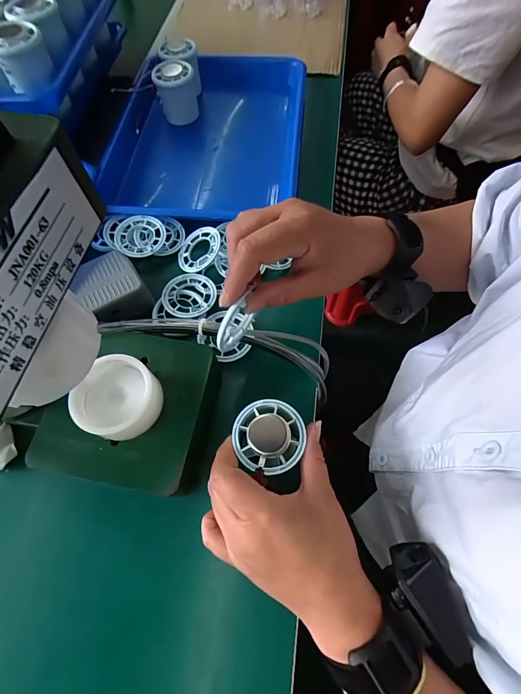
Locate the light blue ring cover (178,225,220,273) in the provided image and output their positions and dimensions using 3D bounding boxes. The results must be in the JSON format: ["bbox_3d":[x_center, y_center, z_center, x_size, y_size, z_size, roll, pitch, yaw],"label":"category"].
[{"bbox_3d":[-0.070,-0.110,0.372,0.052,0.008,0.054,-7,71,25],"label":"light blue ring cover"}]

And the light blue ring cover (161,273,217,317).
[{"bbox_3d":[-0.076,-0.056,0.351,0.056,0.008,0.056,-6,65,-1],"label":"light blue ring cover"}]

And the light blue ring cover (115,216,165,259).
[{"bbox_3d":[-0.136,-0.126,0.373,0.056,0.013,0.052,-19,66,-7],"label":"light blue ring cover"}]

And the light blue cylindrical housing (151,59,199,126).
[{"bbox_3d":[-0.114,-0.350,0.452,0.051,0.060,0.048,-1,65,1],"label":"light blue cylindrical housing"}]

